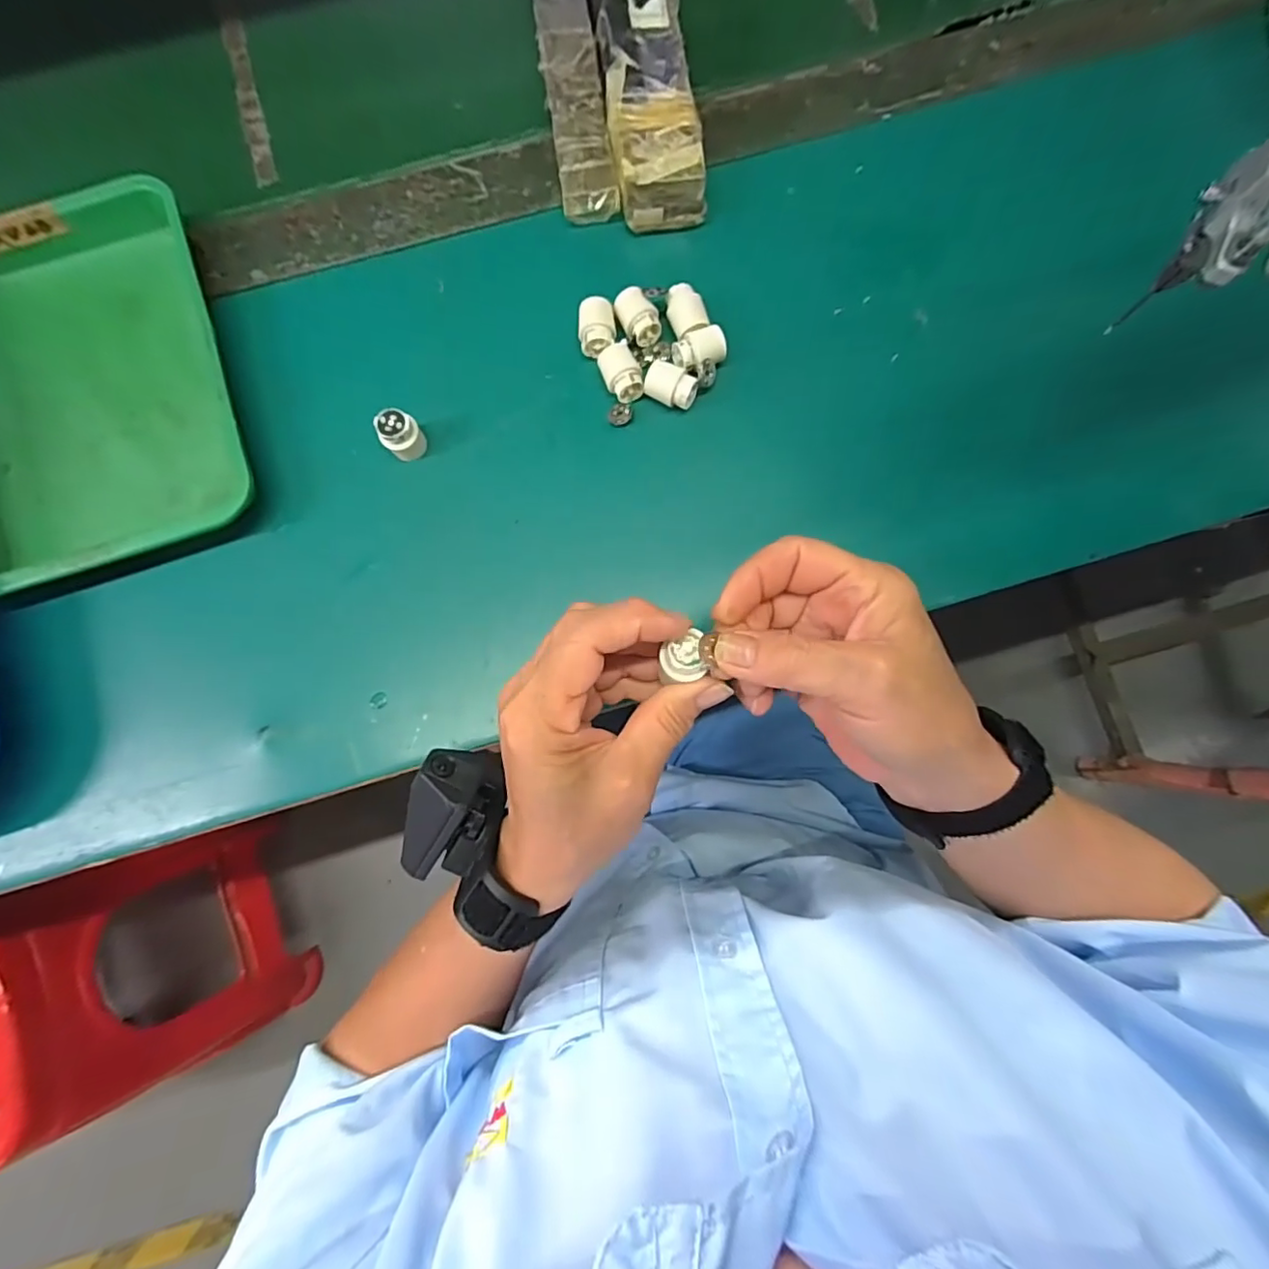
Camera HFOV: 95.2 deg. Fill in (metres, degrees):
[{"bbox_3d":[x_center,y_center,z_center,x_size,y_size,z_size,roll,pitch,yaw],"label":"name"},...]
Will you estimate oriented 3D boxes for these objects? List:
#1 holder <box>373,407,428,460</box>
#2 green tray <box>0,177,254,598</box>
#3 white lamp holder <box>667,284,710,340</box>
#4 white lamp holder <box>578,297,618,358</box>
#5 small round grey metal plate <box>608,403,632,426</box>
[{"bbox_3d":[-0.130,-0.112,0.324,0.019,0.028,0.018,-40,84,-5],"label":"holder"},{"bbox_3d":[-0.316,-0.137,0.327,0.169,0.028,0.213,-18,82,-2],"label":"green tray"},{"bbox_3d":[0.030,-0.186,0.340,0.020,0.021,0.026,-19,82,-2],"label":"white lamp holder"},{"bbox_3d":[-0.021,-0.176,0.338,0.021,0.023,0.028,0,82,0],"label":"white lamp holder"},{"bbox_3d":[-0.008,-0.128,0.337,0.013,0.005,0.012,0,80,-1],"label":"small round grey metal plate"}]

